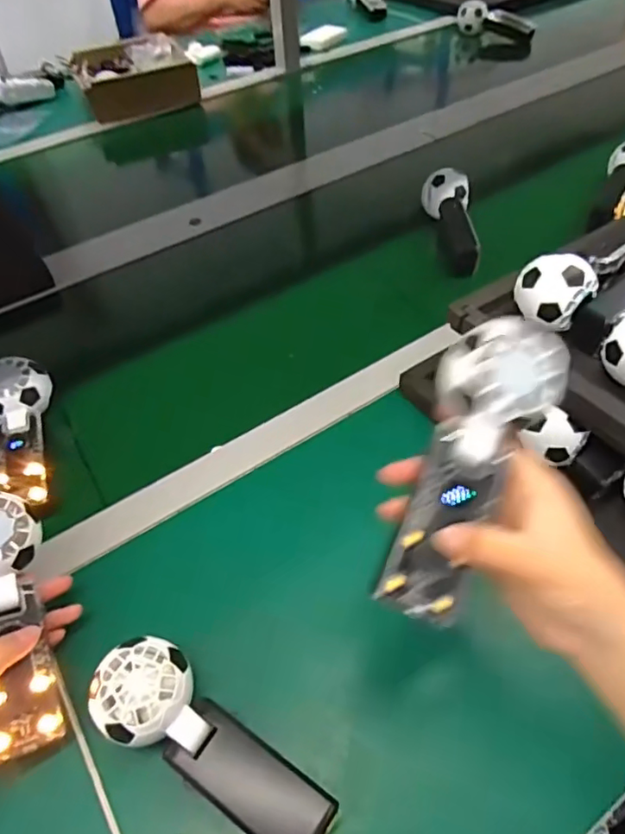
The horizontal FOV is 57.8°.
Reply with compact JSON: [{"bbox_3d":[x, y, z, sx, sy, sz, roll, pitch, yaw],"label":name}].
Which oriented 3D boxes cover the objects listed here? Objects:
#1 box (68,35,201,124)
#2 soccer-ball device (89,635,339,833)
[{"bbox_3d":[-0.353,-0.665,1.100,0.211,0.073,0.193,-22,51,-14],"label":"box"},{"bbox_3d":[-0.065,0.205,0.346,0.163,0.053,0.061,27,56,25],"label":"soccer-ball device"}]

